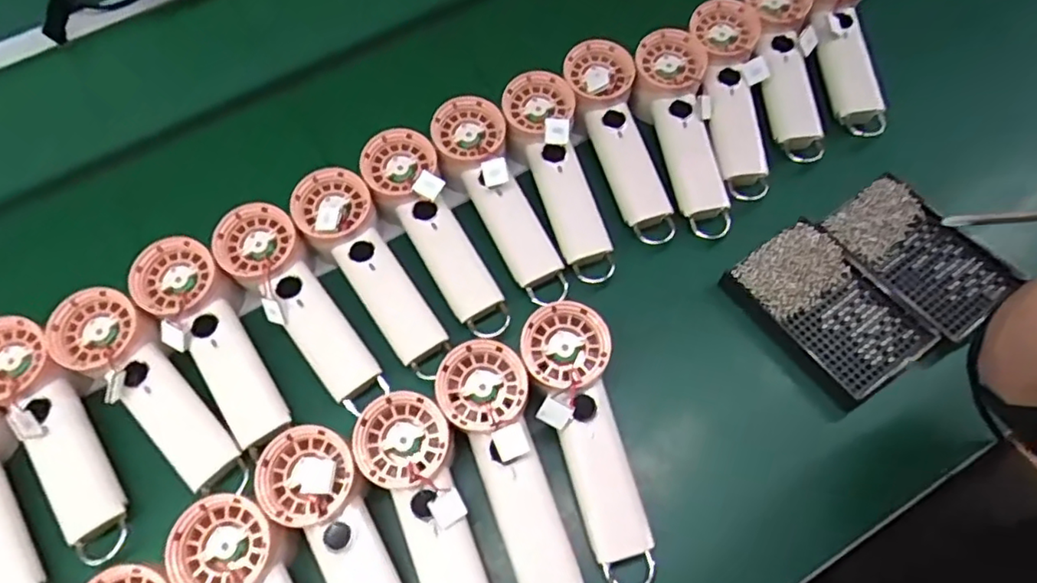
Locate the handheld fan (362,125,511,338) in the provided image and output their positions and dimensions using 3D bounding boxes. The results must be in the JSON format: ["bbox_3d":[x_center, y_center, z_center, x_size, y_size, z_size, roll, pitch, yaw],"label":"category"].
[{"bbox_3d":[-0.066,-0.052,0.498,0.052,0.034,0.190,-28,82,-11],"label":"handheld fan"}]

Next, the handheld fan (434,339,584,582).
[{"bbox_3d":[-0.003,0.126,0.413,0.058,0.029,0.188,-19,80,-6],"label":"handheld fan"}]

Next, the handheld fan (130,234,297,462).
[{"bbox_3d":[-0.233,0.040,0.478,0.061,0.041,0.177,-32,81,-13],"label":"handheld fan"}]

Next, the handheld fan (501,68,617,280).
[{"bbox_3d":[0.037,-0.101,0.516,0.061,0.047,0.191,-16,78,-5],"label":"handheld fan"}]

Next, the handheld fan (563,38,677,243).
[{"bbox_3d":[0.092,-0.131,0.544,0.060,0.043,0.193,-15,77,-4],"label":"handheld fan"}]

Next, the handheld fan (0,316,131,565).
[{"bbox_3d":[-0.342,0.107,0.451,0.057,0.040,0.192,-34,82,-13],"label":"handheld fan"}]

